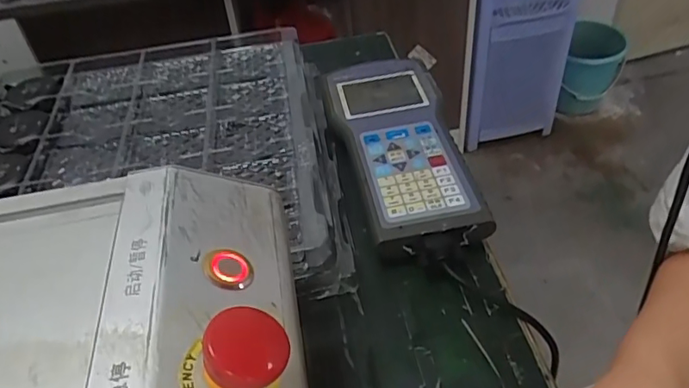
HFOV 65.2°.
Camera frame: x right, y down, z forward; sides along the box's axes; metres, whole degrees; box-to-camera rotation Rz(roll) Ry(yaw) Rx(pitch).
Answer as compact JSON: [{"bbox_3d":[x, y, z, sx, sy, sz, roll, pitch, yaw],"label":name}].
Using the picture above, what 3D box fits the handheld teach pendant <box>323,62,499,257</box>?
[{"bbox_3d":[0.048,-0.042,0.472,0.101,0.038,0.249,-10,42,-5],"label":"handheld teach pendant"}]

